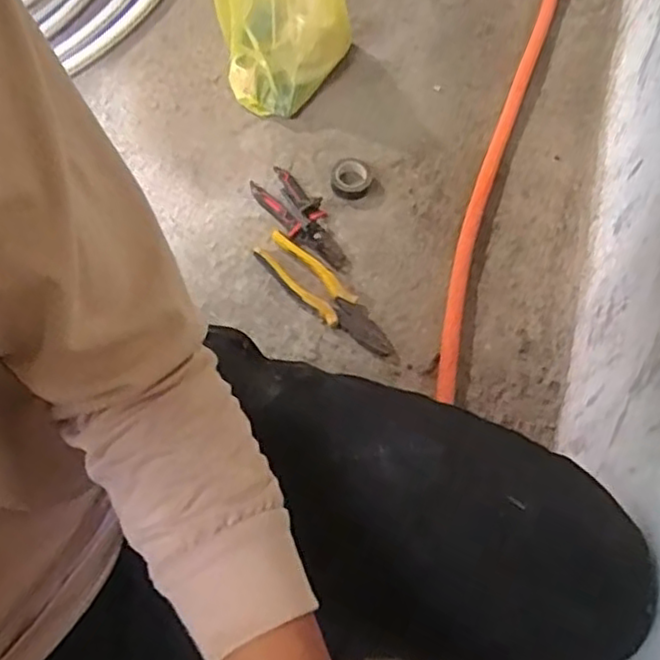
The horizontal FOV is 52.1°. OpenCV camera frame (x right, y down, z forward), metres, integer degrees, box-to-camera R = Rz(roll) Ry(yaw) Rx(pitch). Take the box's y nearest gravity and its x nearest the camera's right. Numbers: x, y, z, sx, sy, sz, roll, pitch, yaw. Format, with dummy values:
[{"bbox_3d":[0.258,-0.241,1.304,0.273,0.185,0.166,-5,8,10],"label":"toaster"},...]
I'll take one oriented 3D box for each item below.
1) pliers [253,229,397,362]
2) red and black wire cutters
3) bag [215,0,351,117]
[{"bbox_3d":[-0.005,-0.042,0.863,0.220,0.020,0.057,41,71,15],"label":"pliers"},{"bbox_3d":[-0.034,-0.145,0.907,0.065,0.017,0.176,-32,71,-14],"label":"red and black wire cutters"},{"bbox_3d":[-0.065,-0.425,0.922,0.178,0.237,0.148,-6,67,-4],"label":"bag"}]

